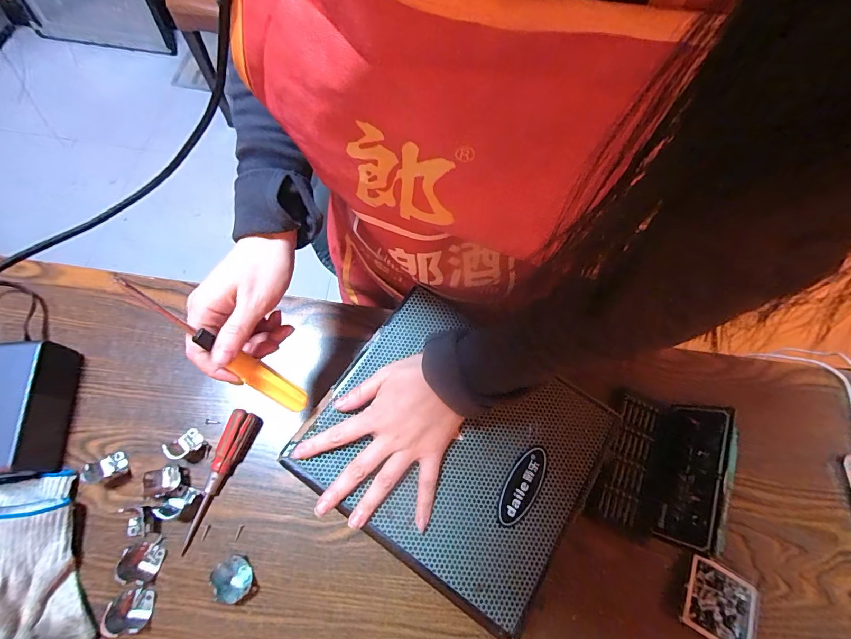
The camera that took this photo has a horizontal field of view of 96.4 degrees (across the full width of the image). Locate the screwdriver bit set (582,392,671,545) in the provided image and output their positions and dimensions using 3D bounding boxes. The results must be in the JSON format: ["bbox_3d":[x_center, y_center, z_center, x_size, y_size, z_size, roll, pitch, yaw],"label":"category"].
[{"bbox_3d":[0.222,0.154,0.416,0.063,0.013,0.145,22,71,7],"label":"screwdriver bit set"}]

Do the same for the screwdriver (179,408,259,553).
[{"bbox_3d":[-0.209,0.159,0.381,0.025,0.020,0.133,16,70,5],"label":"screwdriver"}]

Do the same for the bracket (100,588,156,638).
[{"bbox_3d":[-0.262,0.259,0.337,0.026,0.029,0.030,4,70,0],"label":"bracket"}]

